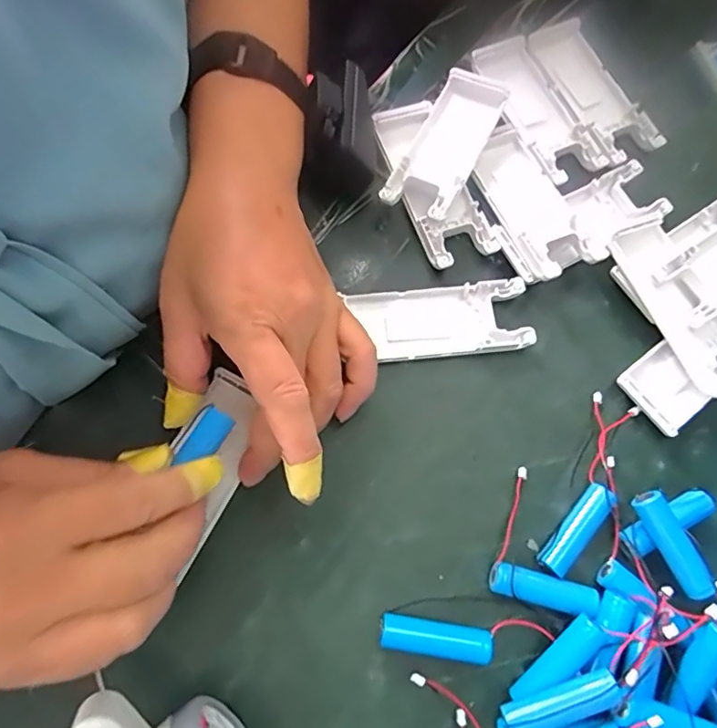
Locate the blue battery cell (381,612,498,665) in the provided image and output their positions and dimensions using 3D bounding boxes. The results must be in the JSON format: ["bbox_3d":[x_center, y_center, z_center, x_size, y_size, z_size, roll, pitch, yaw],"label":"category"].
[{"bbox_3d":[0.036,0.127,0.251,0.051,0.012,0.015,9,73,1],"label":"blue battery cell"}]

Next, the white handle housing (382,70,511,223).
[{"bbox_3d":[0.052,-0.129,0.320,0.042,0.018,0.104,24,74,5],"label":"white handle housing"}]

